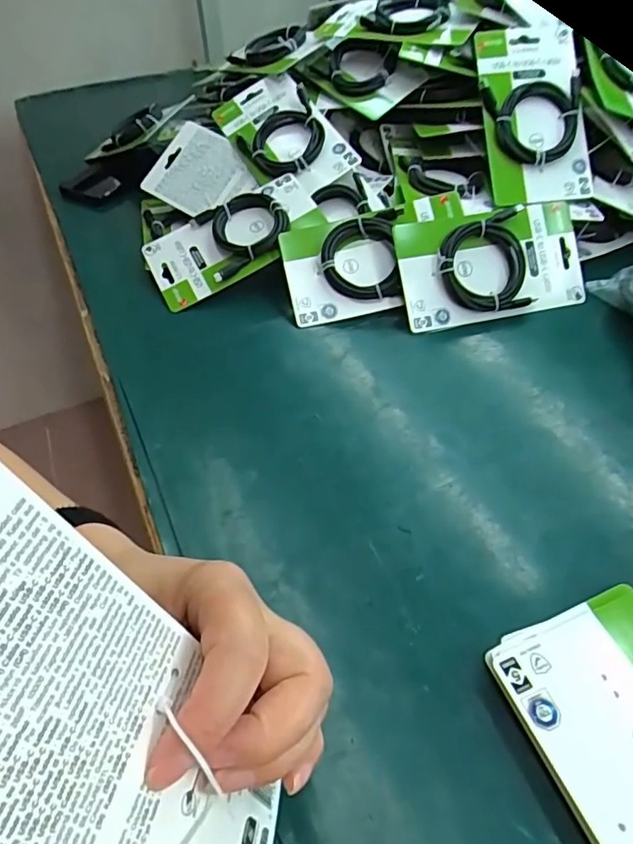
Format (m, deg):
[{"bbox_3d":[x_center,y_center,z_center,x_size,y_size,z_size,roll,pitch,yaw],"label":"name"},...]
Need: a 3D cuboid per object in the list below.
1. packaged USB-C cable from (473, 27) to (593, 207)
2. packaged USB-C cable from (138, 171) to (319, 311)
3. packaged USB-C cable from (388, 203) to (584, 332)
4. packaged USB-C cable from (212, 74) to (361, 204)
[{"bbox_3d":[0.220,-0.307,0.542,0.098,0.024,0.197,-3,85,-1],"label":"packaged USB-C cable"},{"bbox_3d":[-0.087,-0.186,0.548,0.177,0.016,0.092,-29,67,-2],"label":"packaged USB-C cable"},{"bbox_3d":[0.166,-0.149,0.507,0.179,0.017,0.101,-12,92,-9],"label":"packaged USB-C cable"},{"bbox_3d":[-0.035,-0.316,0.596,0.102,0.024,0.192,-32,67,0],"label":"packaged USB-C cable"}]

